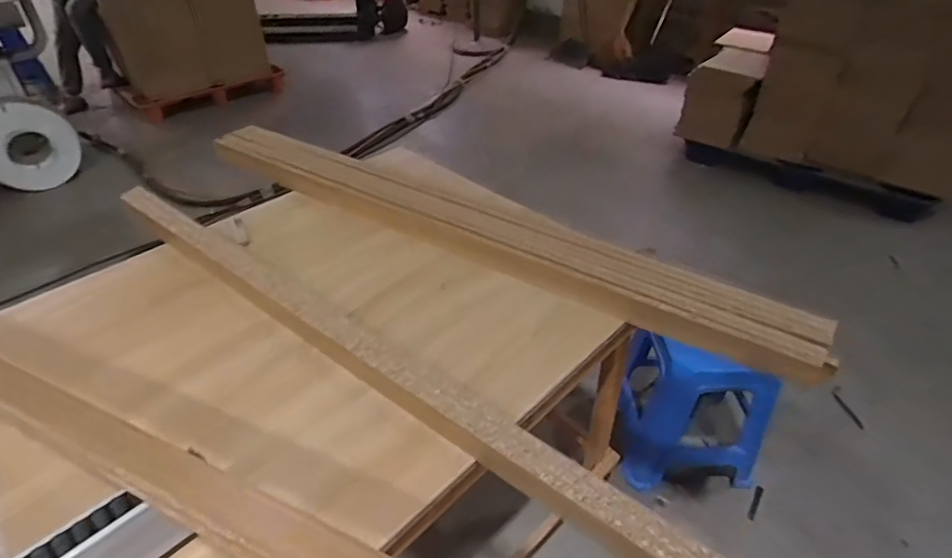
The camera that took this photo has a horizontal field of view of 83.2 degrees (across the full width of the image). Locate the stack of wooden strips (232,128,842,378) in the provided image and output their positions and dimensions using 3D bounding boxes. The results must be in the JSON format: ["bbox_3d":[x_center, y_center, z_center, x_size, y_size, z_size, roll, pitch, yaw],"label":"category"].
[{"bbox_3d":[-0.039,-0.109,1.091,1.360,0.061,0.147,22,45,25],"label":"stack of wooden strips"}]

